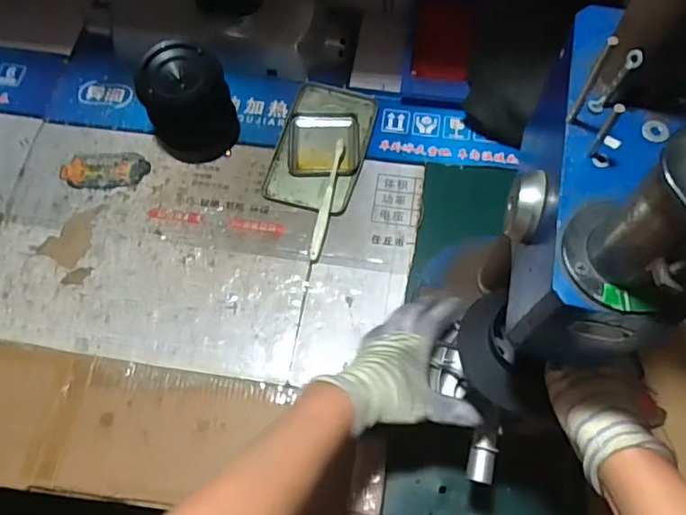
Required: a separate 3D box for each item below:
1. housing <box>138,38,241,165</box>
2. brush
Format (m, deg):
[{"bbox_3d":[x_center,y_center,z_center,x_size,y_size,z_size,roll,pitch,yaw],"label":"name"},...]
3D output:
[{"bbox_3d":[-0.202,-0.198,0.717,0.112,0.129,0.094,-19,68,-6],"label":"housing"},{"bbox_3d":[-0.019,-0.080,0.719,0.013,0.020,0.173,11,68,6],"label":"brush"}]

